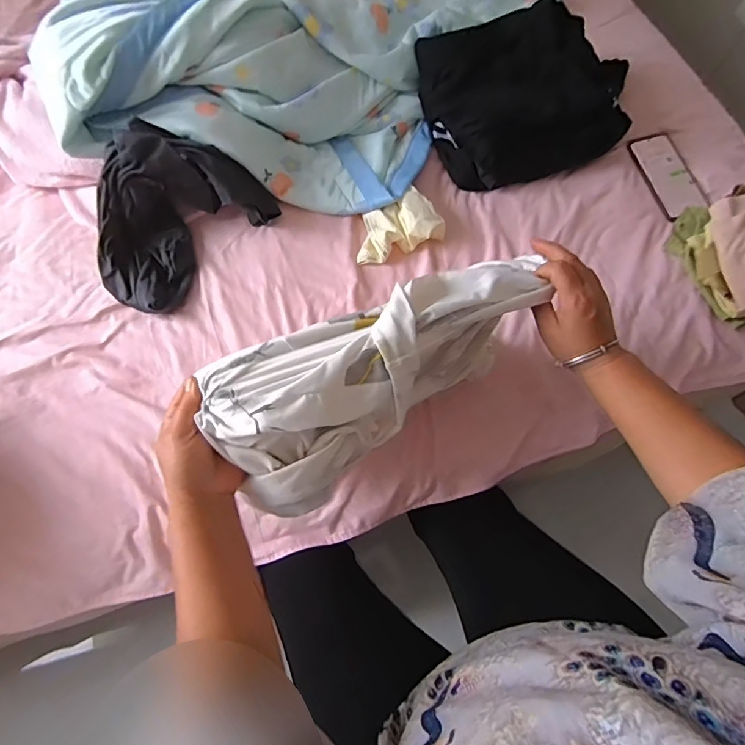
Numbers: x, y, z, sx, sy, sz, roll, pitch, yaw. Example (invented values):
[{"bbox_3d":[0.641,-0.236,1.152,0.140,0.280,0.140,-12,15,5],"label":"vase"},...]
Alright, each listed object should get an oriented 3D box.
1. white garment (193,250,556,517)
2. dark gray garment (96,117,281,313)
[{"bbox_3d":[0.011,-0.004,0.480,0.337,0.128,0.132,-30,72,-17],"label":"white garment"},{"bbox_3d":[-0.286,-0.227,0.671,0.164,0.137,0.258,38,73,13],"label":"dark gray garment"}]

